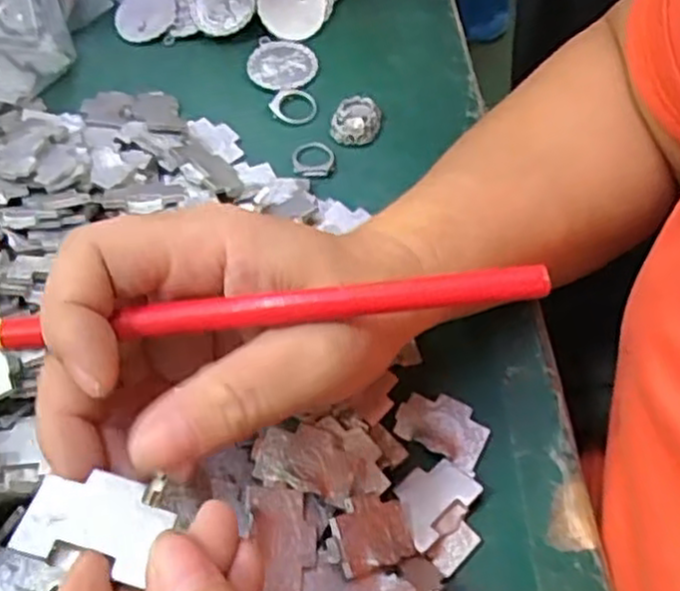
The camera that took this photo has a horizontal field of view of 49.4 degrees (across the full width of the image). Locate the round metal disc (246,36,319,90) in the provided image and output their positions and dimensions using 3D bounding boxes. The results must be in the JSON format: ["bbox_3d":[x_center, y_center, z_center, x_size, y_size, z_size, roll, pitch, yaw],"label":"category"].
[{"bbox_3d":[-0.031,-0.127,0.403,0.037,0.004,0.035,-1,60,2],"label":"round metal disc"}]

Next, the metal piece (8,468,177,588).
[{"bbox_3d":[-0.060,0.055,0.184,0.034,0.004,0.023,14,50,-1],"label":"metal piece"}]

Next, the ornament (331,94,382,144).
[{"bbox_3d":[0.008,-0.090,0.381,0.025,0.010,0.029,1,60,3],"label":"ornament"}]

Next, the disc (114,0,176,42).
[{"bbox_3d":[-0.112,-0.162,0.425,0.035,0.010,0.035,-1,60,2],"label":"disc"}]

